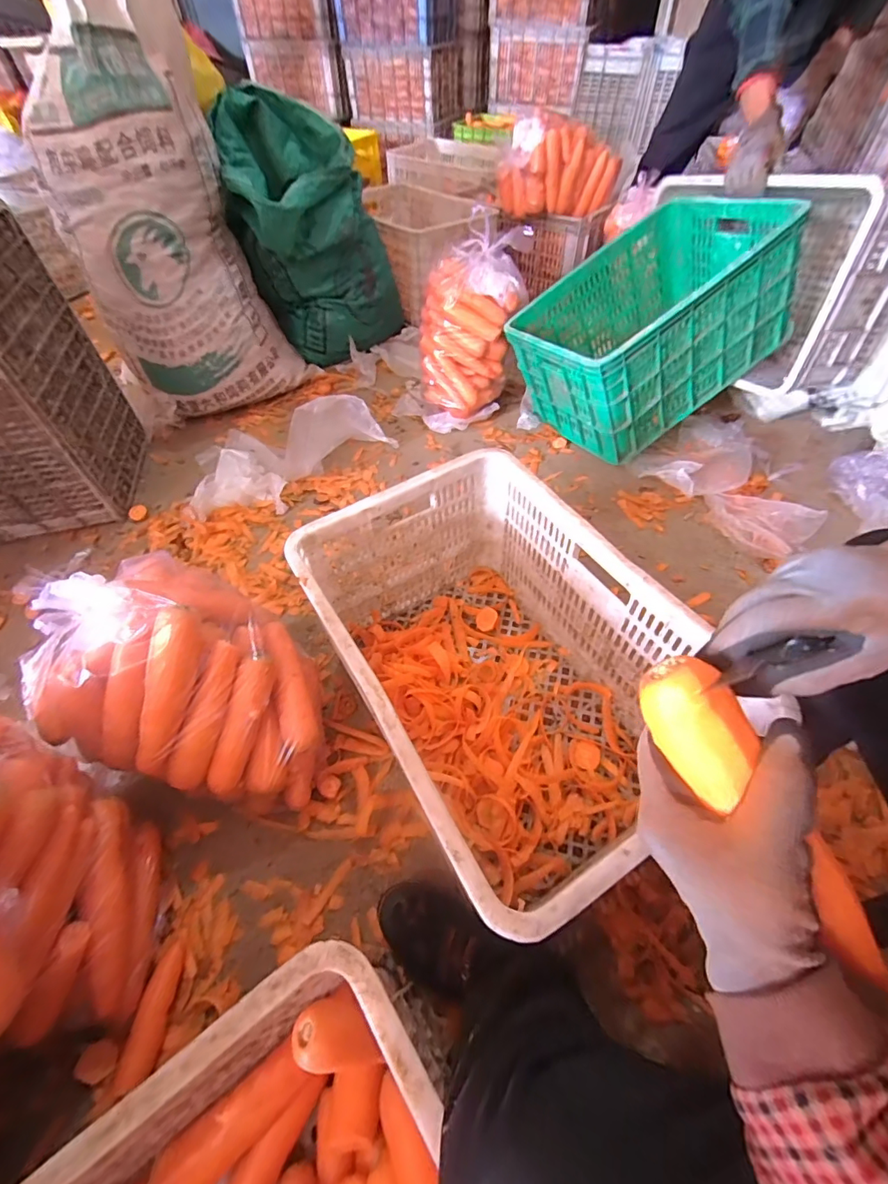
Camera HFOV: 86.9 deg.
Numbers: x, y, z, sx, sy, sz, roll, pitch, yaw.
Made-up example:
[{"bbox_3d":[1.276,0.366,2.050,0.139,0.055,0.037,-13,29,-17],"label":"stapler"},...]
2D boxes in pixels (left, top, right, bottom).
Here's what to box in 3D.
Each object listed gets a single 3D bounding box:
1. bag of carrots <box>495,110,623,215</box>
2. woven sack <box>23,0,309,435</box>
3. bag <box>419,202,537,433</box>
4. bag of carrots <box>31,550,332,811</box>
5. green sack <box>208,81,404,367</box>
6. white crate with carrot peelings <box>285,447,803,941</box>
[{"bbox_3d":[0.339,-1.242,1.388,0.312,0.222,0.144,-14,54,-9],"label":"bag of carrots"},{"bbox_3d":[-0.597,-0.761,0.998,0.419,0.758,0.211,-24,56,-16],"label":"woven sack"},{"bbox_3d":[0.050,-0.625,1.110,0.220,0.461,0.124,21,21,16],"label":"bag"},{"bbox_3d":[-0.336,0.113,0.619,0.334,0.238,0.237,15,55,12],"label":"bag of carrots"},{"bbox_3d":[-0.355,-0.890,1.215,0.347,0.493,0.330,2,53,3],"label":"green sack"},{"bbox_3d":[0.065,0.104,0.641,0.348,0.277,0.503,-27,57,-18],"label":"white crate with carrot peelings"}]

